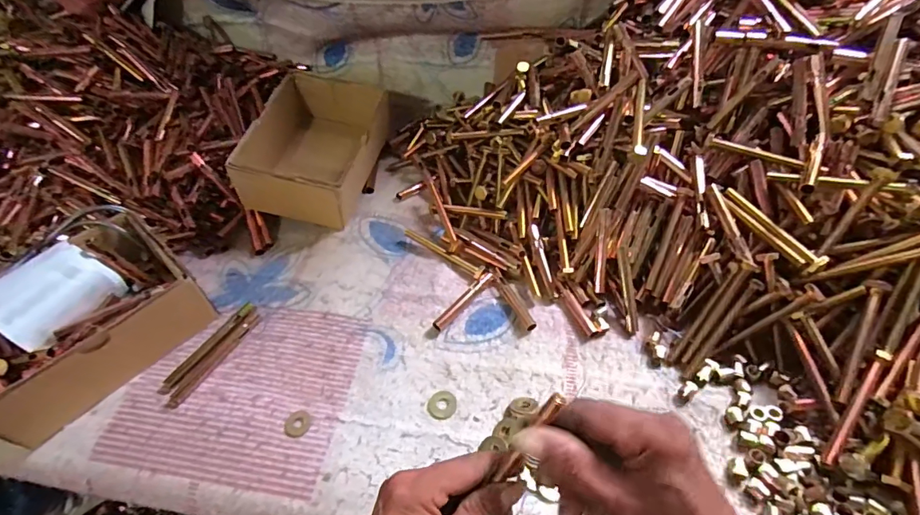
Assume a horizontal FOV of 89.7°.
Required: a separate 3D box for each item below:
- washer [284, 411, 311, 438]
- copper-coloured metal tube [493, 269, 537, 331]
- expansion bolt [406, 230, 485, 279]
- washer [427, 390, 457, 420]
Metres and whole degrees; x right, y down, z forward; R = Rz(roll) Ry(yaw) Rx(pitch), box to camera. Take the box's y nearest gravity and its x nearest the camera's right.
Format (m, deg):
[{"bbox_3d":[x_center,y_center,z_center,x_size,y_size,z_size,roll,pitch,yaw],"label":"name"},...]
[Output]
[{"bbox_3d":[-0.141,0.145,0.403,0.021,0.004,0.022,-2,48,2],"label":"washer"},{"bbox_3d":[0.055,0.044,0.479,0.010,0.012,0.082,-20,49,-14],"label":"copper-coloured metal tube"},{"bbox_3d":[-0.018,-0.005,0.519,0.107,0.012,0.014,29,56,27],"label":"expansion bolt"},{"bbox_3d":[-0.016,0.131,0.412,0.024,0.004,0.026,-2,48,2],"label":"washer"}]

